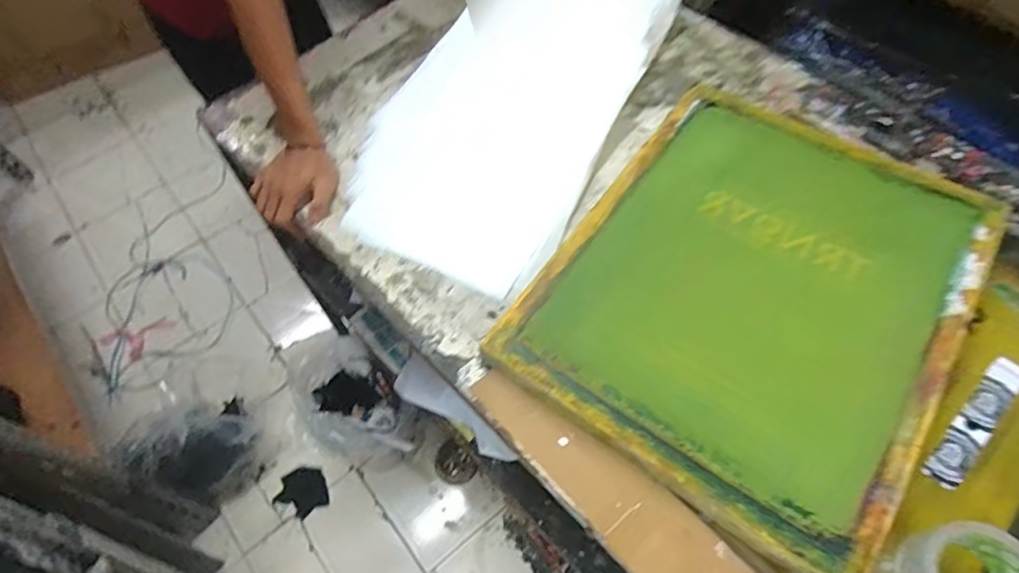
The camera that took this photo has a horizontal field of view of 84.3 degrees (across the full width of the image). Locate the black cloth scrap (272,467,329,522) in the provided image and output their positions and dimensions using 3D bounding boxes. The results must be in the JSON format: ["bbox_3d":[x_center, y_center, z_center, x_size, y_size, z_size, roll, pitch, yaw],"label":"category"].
[{"bbox_3d":[-0.498,0.494,1.344,0.118,0.013,0.111,-1,59,1],"label":"black cloth scrap"}]

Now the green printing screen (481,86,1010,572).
[{"bbox_3d":[0.277,-0.009,0.632,0.399,0.026,0.502,32,65,19],"label":"green printing screen"}]

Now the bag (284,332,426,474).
[{"bbox_3d":[-0.391,0.281,1.375,0.195,0.178,0.371,-39,66,-19],"label":"bag"}]

